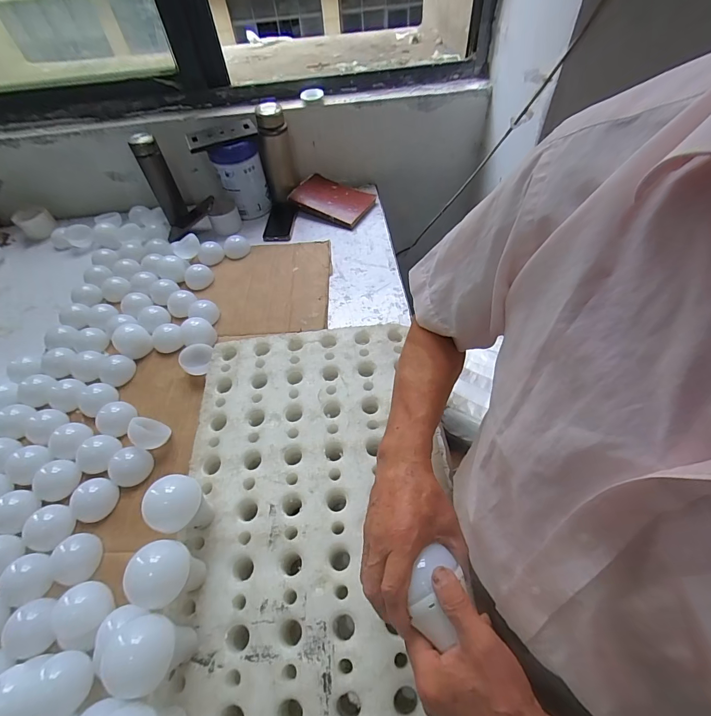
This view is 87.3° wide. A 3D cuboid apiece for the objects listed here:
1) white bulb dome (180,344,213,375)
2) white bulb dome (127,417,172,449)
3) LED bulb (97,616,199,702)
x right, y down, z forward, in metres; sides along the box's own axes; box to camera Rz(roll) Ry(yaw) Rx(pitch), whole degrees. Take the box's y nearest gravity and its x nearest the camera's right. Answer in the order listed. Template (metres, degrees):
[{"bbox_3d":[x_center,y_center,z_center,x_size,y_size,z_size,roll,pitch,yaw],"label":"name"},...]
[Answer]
[{"bbox_3d":[-0.313,0.006,0.741,0.060,0.040,0.065,-2,54,3],"label":"white bulb dome"},{"bbox_3d":[-0.356,0.131,0.643,0.053,0.062,0.052,-2,54,3],"label":"white bulb dome"},{"bbox_3d":[-0.213,0.309,0.392,0.056,0.086,0.061,-2,54,3],"label":"LED bulb"}]

